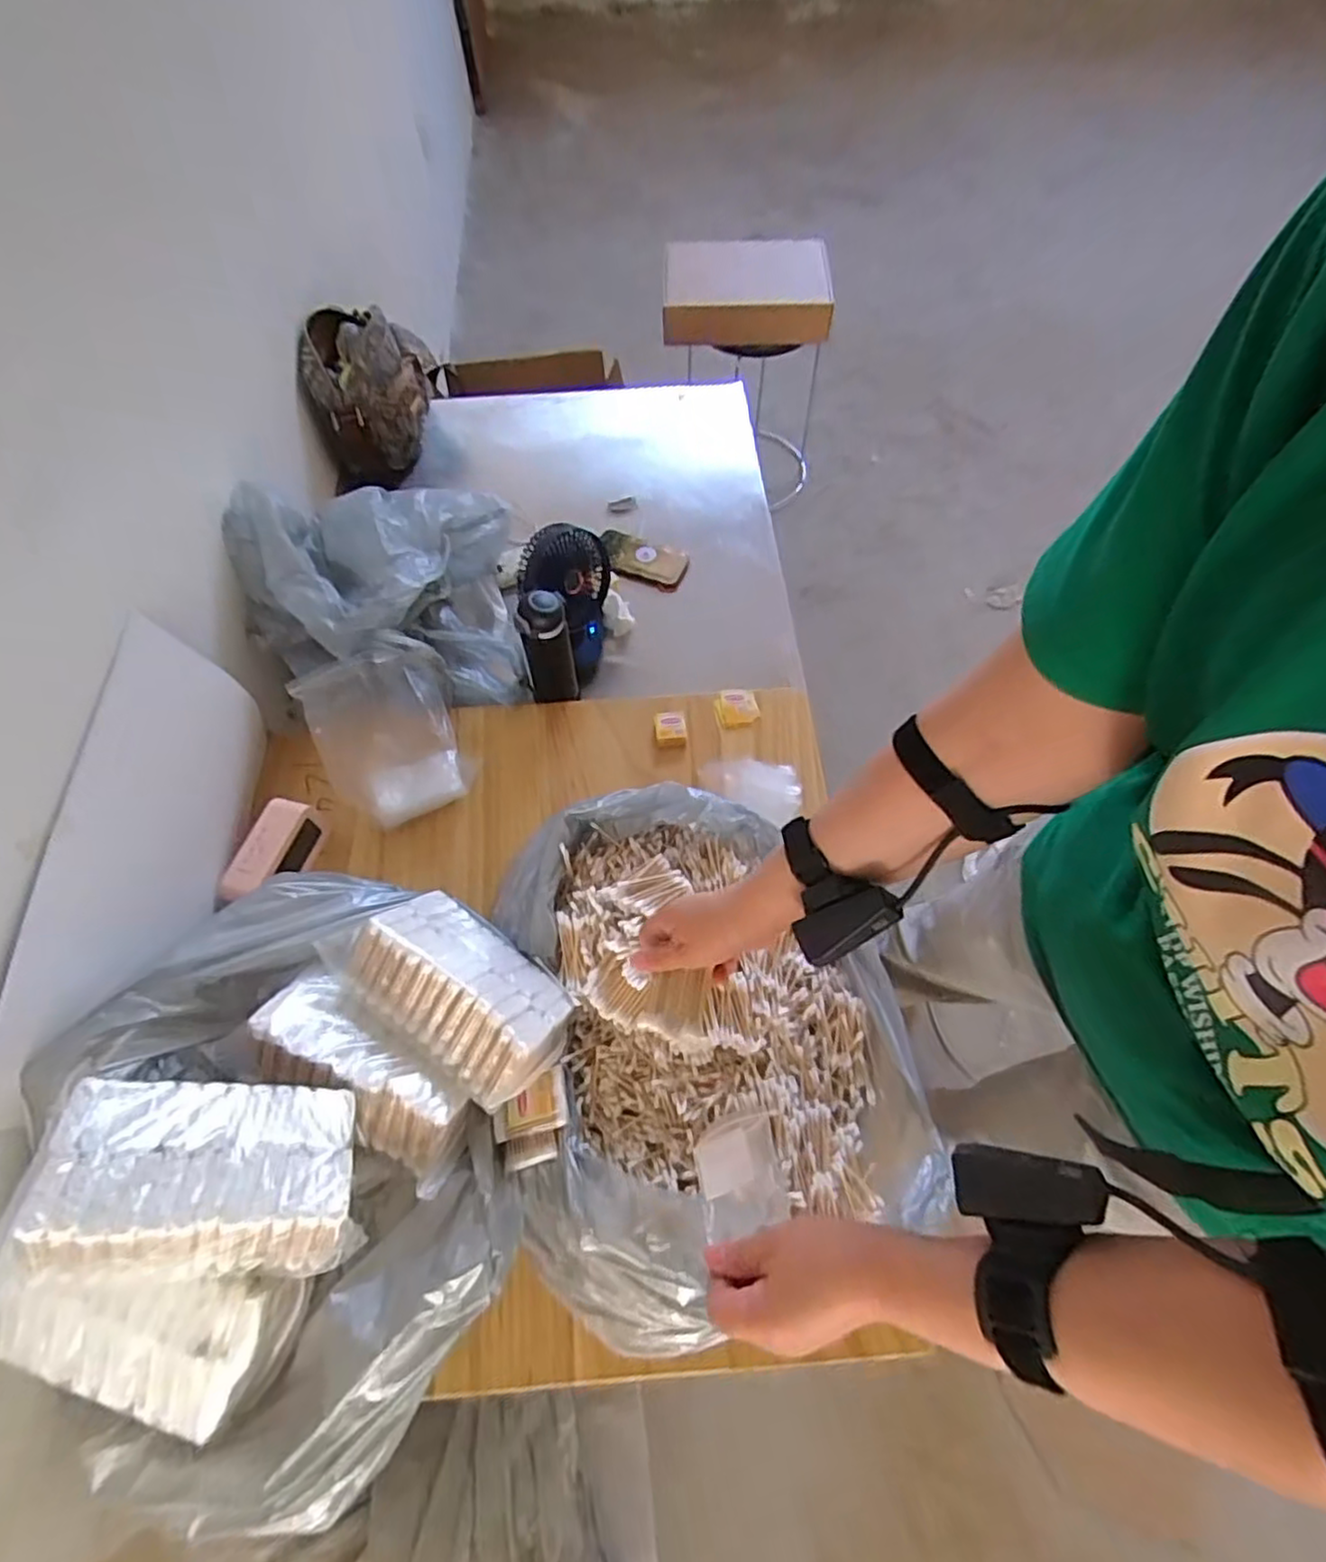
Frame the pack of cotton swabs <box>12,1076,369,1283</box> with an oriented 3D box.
[{"bbox_3d":[-0.345,0.303,0.542,0.214,0.068,0.123,17,35,-25],"label":"pack of cotton swabs"}]

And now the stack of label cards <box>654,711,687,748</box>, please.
[{"bbox_3d":[0.010,-0.075,0.993,0.043,0.025,0.049,-3,63,-1],"label":"stack of label cards"}]

